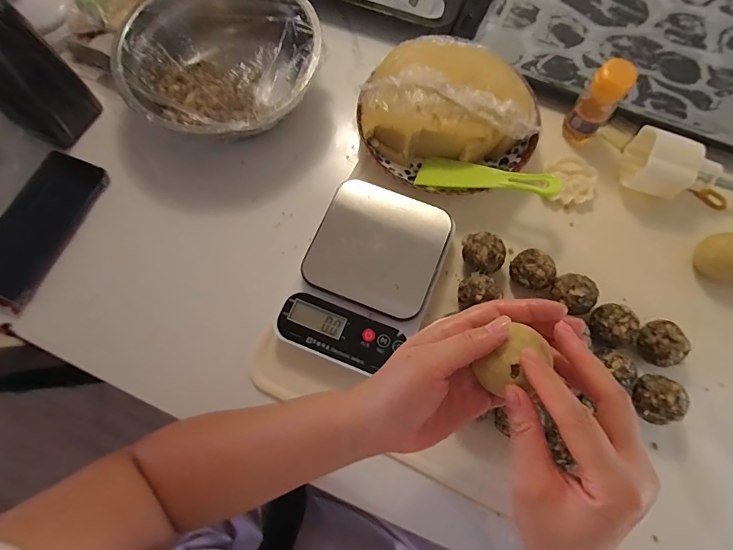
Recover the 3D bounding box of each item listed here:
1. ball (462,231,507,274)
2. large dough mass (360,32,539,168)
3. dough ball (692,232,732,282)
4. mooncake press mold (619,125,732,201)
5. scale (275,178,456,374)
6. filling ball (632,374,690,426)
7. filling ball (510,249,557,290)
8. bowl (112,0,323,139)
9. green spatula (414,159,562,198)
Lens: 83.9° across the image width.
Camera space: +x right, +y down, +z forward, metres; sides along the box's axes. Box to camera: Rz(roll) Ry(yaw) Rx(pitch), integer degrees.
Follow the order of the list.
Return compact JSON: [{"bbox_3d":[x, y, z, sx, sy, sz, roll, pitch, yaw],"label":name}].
[{"bbox_3d":[0.116,-0.020,0.410,0.036,0.038,0.039,0,74,0],"label":"ball"},{"bbox_3d":[0.089,-0.192,0.447,0.186,0.072,0.132,2,74,1],"label":"large dough mass"},{"bbox_3d":[0.355,-0.016,0.408,0.039,0.043,0.047,-18,75,-4],"label":"dough ball"},{"bbox_3d":[0.353,-0.102,0.423,0.149,0.061,0.070,19,75,6],"label":"mooncake press mold"},{"bbox_3d":[0.002,0.001,0.397,0.122,0.038,0.169,21,76,6],"label":"scale"},{"bbox_3d":[0.259,0.113,0.370,0.034,0.044,0.042,1,74,1],"label":"filling ball"},{"bbox_3d":[0.161,-0.002,0.405,0.033,0.043,0.039,-33,77,-8],"label":"filling ball"},{"bbox_3d":[-0.154,-0.236,0.451,0.202,0.081,0.208,0,74,0],"label":"bowl"},{"bbox_3d":[0.123,-0.099,0.419,0.138,0.009,0.035,11,74,17],"label":"green spatula"}]

